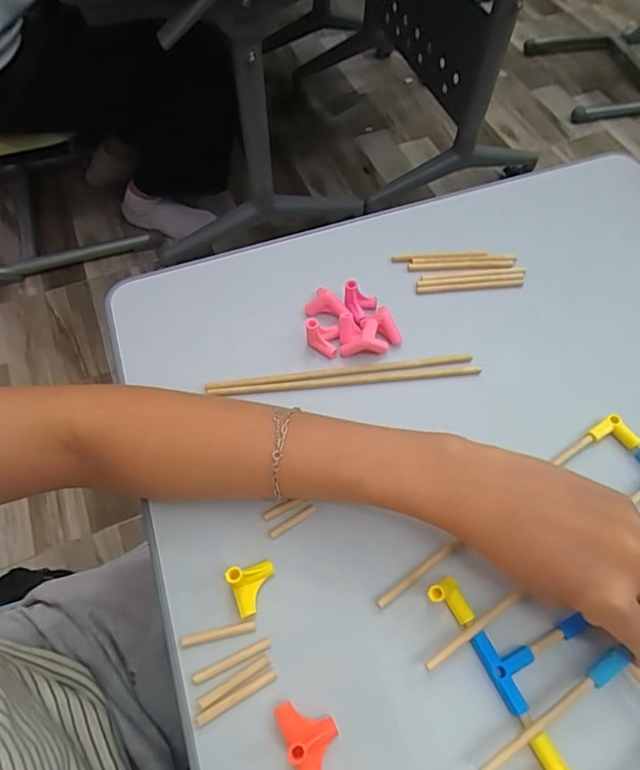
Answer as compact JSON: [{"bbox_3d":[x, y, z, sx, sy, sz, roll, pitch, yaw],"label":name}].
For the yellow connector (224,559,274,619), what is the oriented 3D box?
[{"bbox_3d":[-0.037,0.116,0.293,0.025,0.023,0.025,-18,62,-10],"label":"yellow connector"}]

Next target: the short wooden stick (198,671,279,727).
[{"bbox_3d":[-0.045,0.168,0.277,0.046,0.004,0.006,-25,64,-14],"label":"short wooden stick"}]

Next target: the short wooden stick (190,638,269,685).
[{"bbox_3d":[-0.049,0.153,0.285,0.046,0.004,0.006,-22,63,-12],"label":"short wooden stick"}]

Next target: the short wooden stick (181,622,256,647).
[{"bbox_3d":[-0.058,0.141,0.292,0.042,0.004,0.006,-10,61,-6],"label":"short wooden stick"}]

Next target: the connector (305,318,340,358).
[{"bbox_3d":[0.002,-0.038,0.378,0.024,0.025,0.024,5,61,2],"label":"connector"}]

